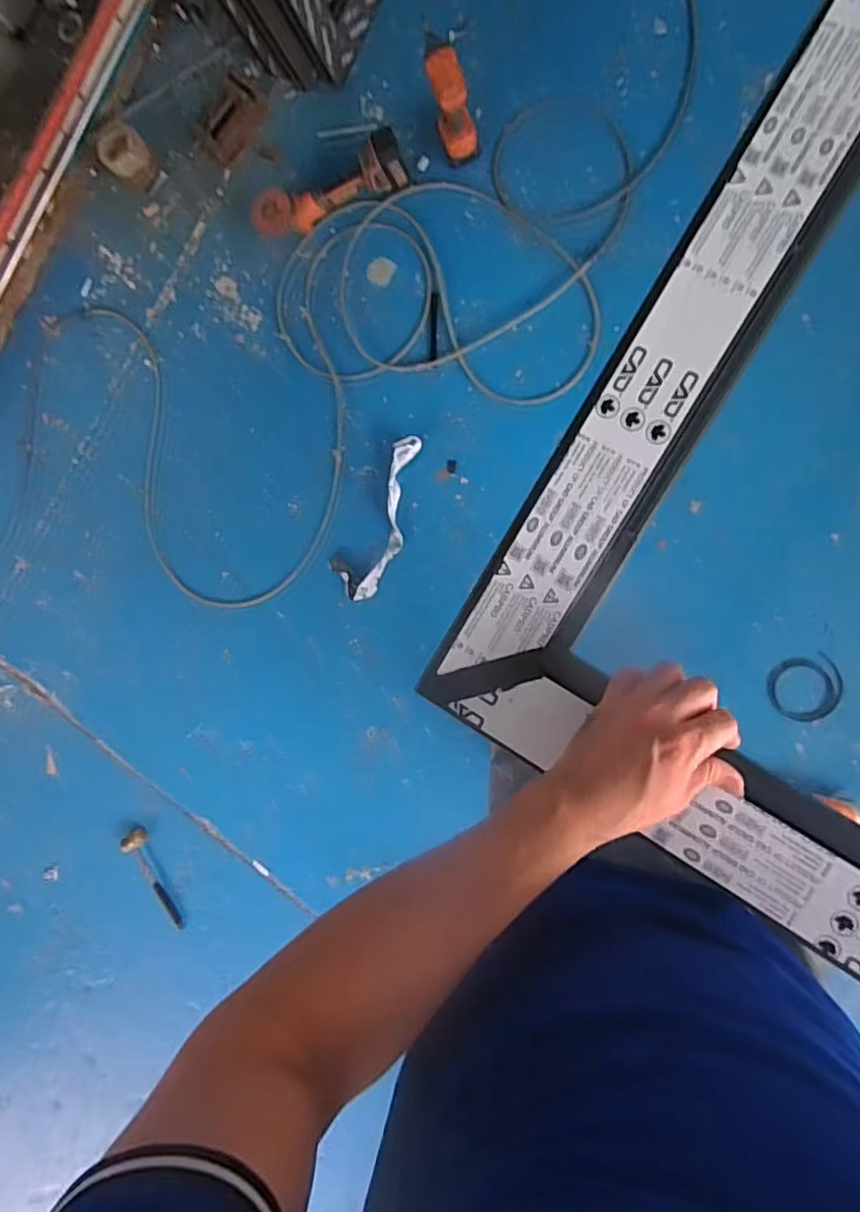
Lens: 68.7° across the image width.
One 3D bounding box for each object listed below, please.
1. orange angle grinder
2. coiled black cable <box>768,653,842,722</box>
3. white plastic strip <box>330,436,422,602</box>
[{"bbox_3d":[-0.235,-0.951,1.434,0.368,0.104,0.123,-23,84,12],"label":"orange angle grinder"},{"bbox_3d":[0.758,0.168,1.267,0.139,0.019,0.136,0,89,13],"label":"coiled black cable"},{"bbox_3d":[-0.103,-0.196,1.437,0.126,0.036,0.382,32,96,12],"label":"white plastic strip"}]

